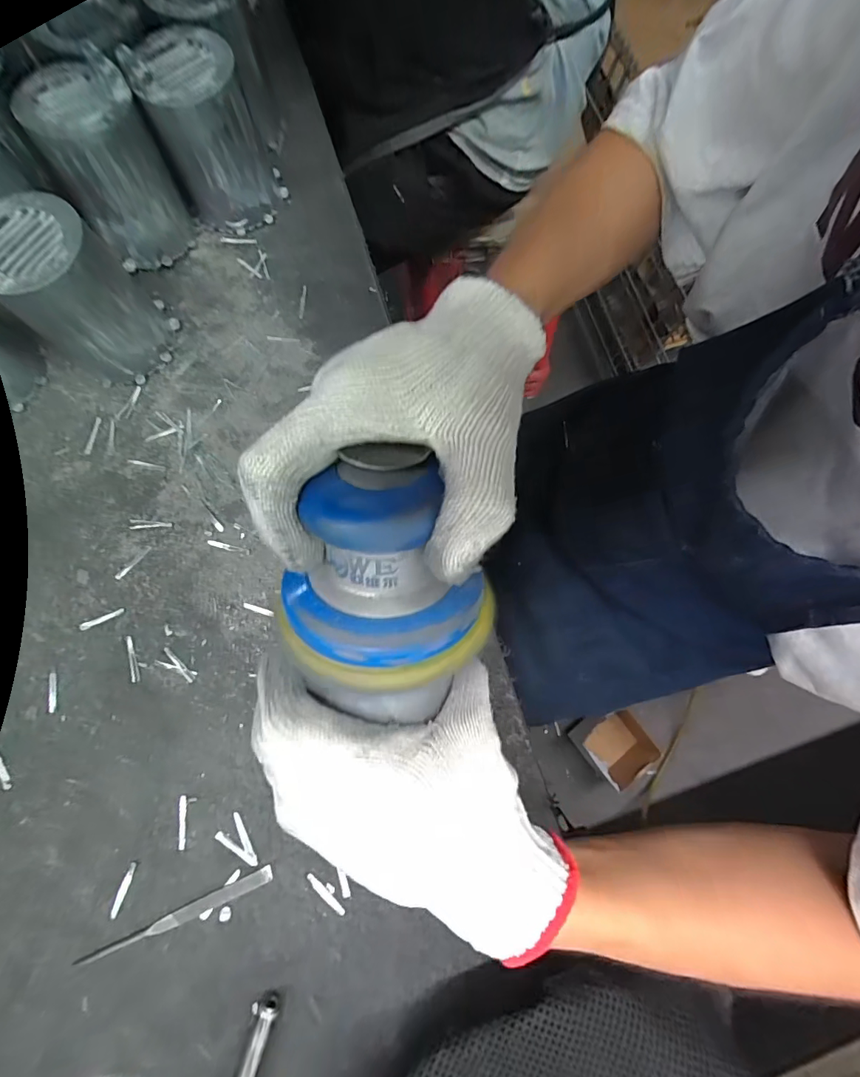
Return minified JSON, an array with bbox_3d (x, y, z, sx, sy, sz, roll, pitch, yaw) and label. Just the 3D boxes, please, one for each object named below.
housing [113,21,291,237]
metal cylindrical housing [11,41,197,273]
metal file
[{"bbox_3d":[-0.199,-0.374,0.397,0.090,0.120,0.084,0,76,-1],"label":"housing"},{"bbox_3d":[-0.285,-0.333,0.383,0.085,0.133,0.093,0,76,-1],"label":"metal cylindrical housing"},{"bbox_3d":[-0.177,0.266,0.302,0.135,0.004,0.010,-22,78,-6],"label":"metal file"}]

